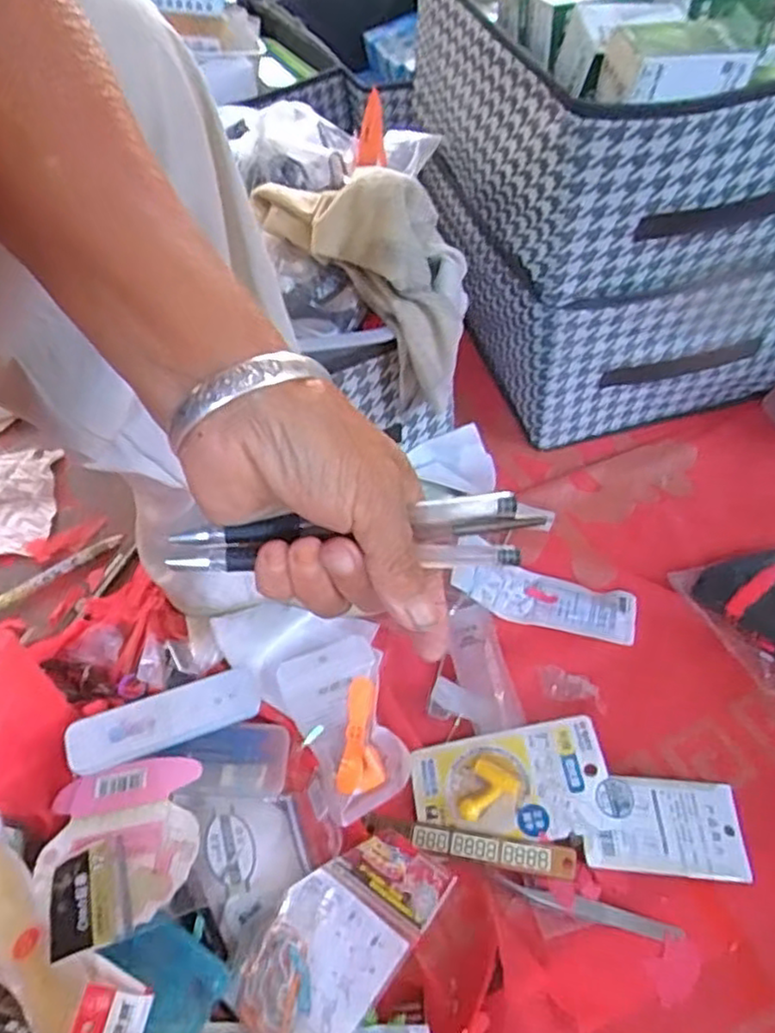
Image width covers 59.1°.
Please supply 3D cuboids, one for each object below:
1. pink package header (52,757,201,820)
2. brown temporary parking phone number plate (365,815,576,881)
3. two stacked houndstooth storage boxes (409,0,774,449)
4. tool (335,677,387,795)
[{"bbox_3d":[-0.190,0.196,0.494,0.103,0.007,0.031,-11,51,-4],"label":"pink package header"},{"bbox_3d":[0.055,0.227,0.473,0.143,0.014,0.019,7,52,11],"label":"brown temporary parking phone number plate"},{"bbox_3d":[0.218,-0.327,0.691,0.288,0.339,0.370,-17,52,-9],"label":"two stacked houndstooth storage boxes"},{"bbox_3d":[-0.017,0.169,0.525,0.033,0.020,0.083,3,52,7],"label":"tool"}]

